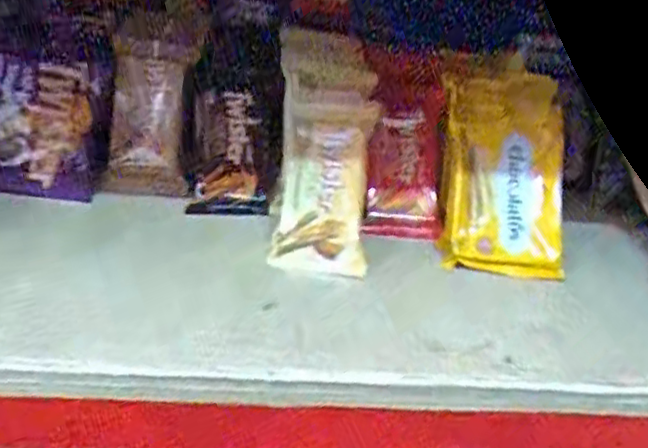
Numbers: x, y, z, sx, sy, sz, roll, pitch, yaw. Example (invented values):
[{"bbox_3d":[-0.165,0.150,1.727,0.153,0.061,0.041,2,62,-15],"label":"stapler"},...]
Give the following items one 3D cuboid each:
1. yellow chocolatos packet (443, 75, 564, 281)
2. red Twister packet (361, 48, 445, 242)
[{"bbox_3d":[0.154,-0.044,0.569,0.095,0.178,0.033,5,-11,0],"label":"yellow chocolatos packet"},{"bbox_3d":[0.072,-0.070,0.590,0.068,0.170,0.020,4,-14,-4],"label":"red Twister packet"}]

